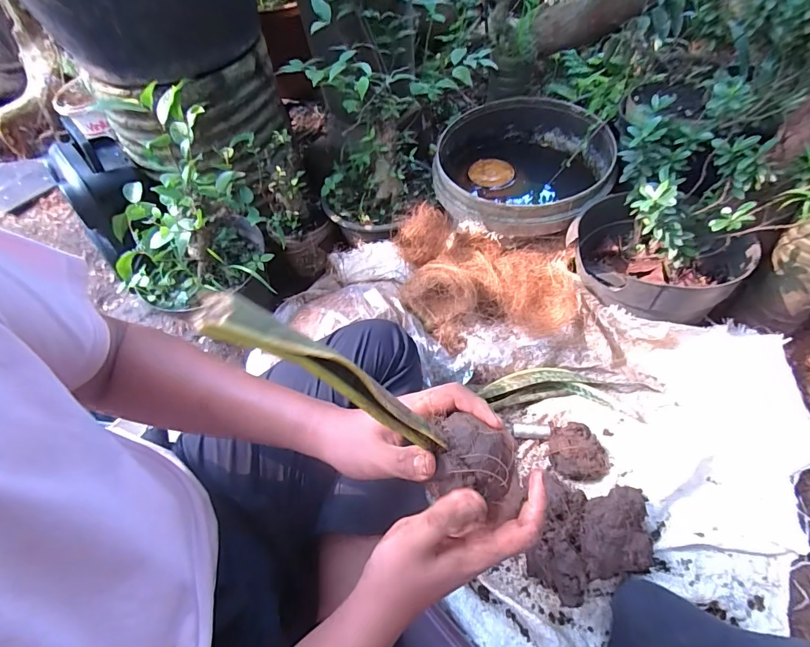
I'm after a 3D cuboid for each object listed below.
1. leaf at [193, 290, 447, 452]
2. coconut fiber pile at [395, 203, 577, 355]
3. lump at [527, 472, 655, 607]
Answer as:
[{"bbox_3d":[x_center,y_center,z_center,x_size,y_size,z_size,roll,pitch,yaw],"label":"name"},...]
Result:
[{"bbox_3d":[-0.031,0.033,0.237,0.016,0.173,0.022,-21,47,32],"label":"leaf"},{"bbox_3d":[0.128,-0.078,0.716,0.267,0.119,0.216,-4,54,2],"label":"coconut fiber pile"},{"bbox_3d":[0.220,0.260,0.517,0.143,0.062,0.137,9,55,11],"label":"lump"}]

